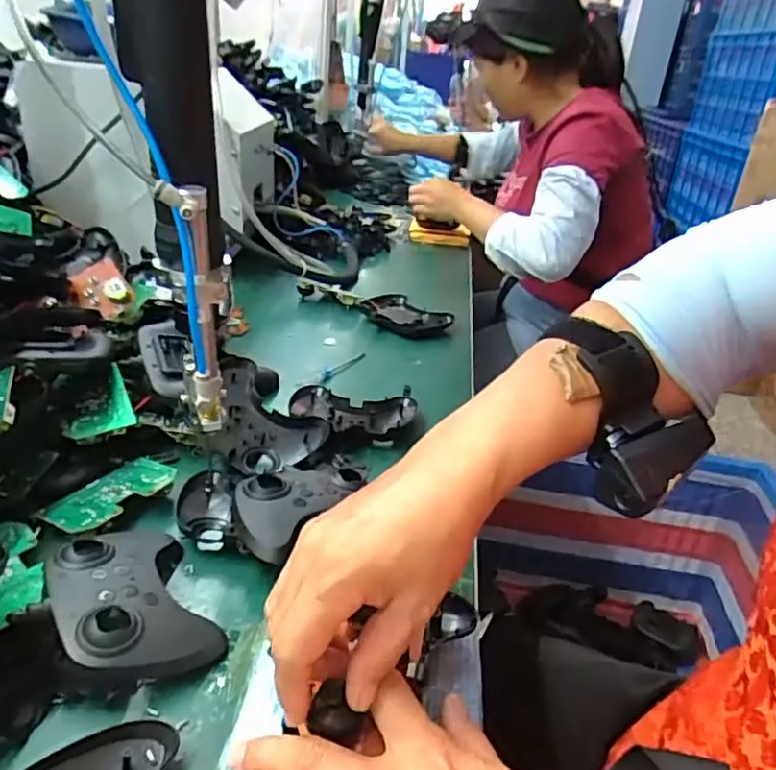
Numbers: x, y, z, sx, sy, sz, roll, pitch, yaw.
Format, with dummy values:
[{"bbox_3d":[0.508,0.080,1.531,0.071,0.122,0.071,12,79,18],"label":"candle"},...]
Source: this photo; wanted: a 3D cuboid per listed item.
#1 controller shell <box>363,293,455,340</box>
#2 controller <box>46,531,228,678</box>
[{"bbox_3d":[0.020,-0.094,0.854,0.086,0.021,0.123,-21,38,-39],"label":"controller shell"},{"bbox_3d":[-0.157,0.127,0.387,0.080,0.034,0.123,-13,33,-30],"label":"controller"}]

